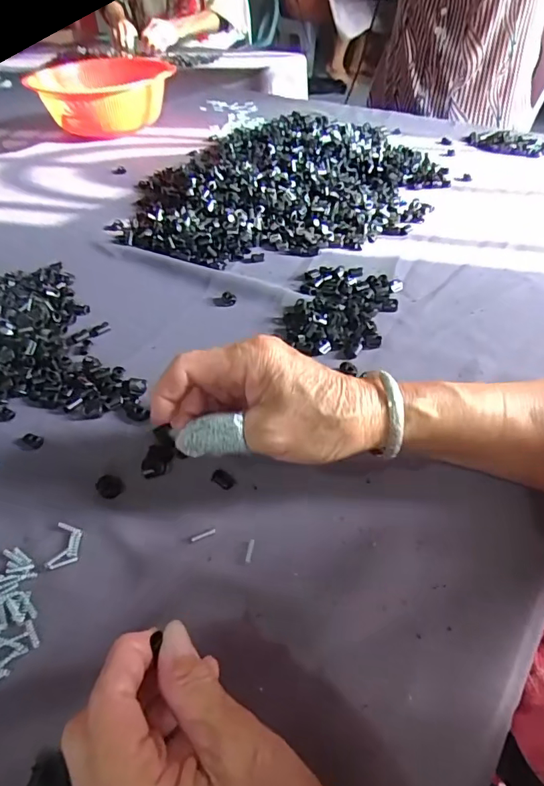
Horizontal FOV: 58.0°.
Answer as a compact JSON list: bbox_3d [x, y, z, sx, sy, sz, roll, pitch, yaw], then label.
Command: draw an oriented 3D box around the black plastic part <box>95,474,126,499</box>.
[{"bbox_3d":[-0.108,0.061,0.327,0.020,0.004,0.016,32,54,29],"label":"black plastic part"}]

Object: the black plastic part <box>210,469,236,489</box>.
[{"bbox_3d":[-0.033,0.058,0.328,0.015,0.005,0.010,23,50,23],"label":"black plastic part"}]

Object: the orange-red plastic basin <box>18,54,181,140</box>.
[{"bbox_3d":[-0.280,-0.489,0.825,0.189,0.093,0.151,29,53,28],"label":"orange-red plastic basin"}]

